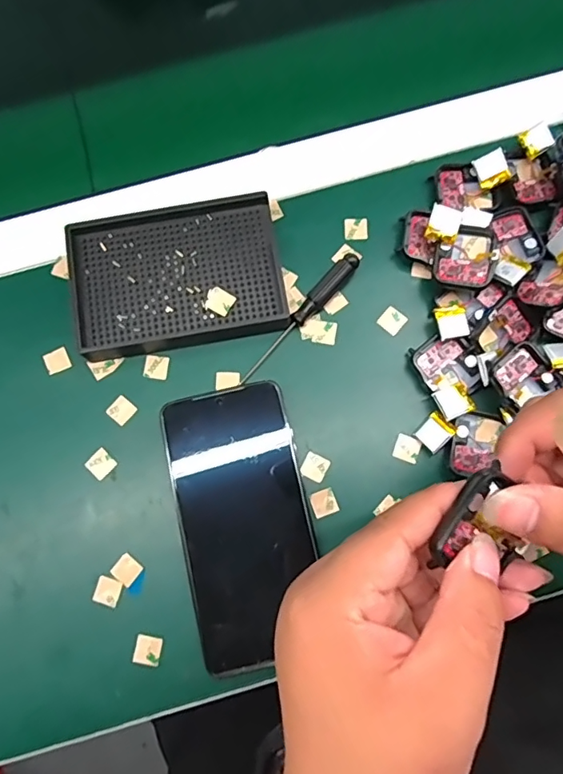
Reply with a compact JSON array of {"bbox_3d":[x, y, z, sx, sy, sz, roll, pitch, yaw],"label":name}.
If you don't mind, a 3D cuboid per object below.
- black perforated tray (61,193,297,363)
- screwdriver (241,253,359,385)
[{"bbox_3d":[-0.068,-0.074,0.347,0.135,0.020,0.093,-9,78,-1],"label":"black perforated tray"},{"bbox_3d":[0.013,-0.045,0.341,0.012,0.013,0.108,40,81,9],"label":"screwdriver"}]

